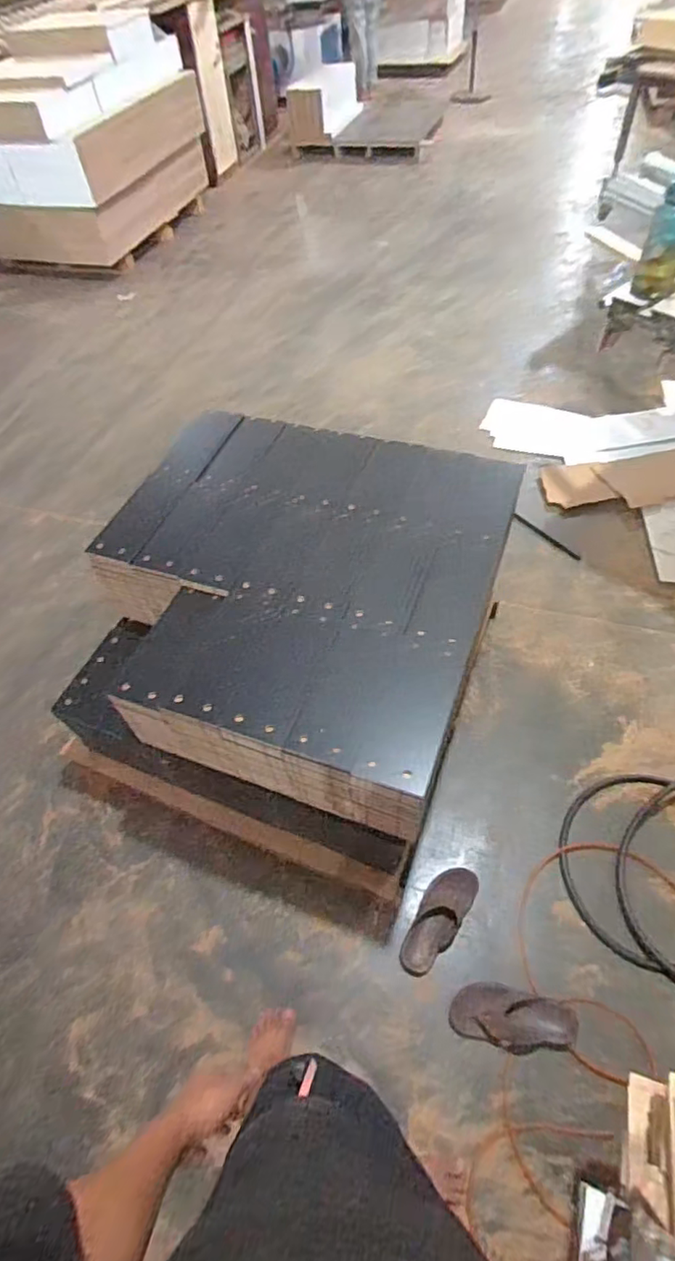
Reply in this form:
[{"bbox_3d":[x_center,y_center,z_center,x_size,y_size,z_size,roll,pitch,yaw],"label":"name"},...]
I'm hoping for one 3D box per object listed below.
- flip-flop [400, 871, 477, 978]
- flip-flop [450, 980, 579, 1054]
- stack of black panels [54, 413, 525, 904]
[{"bbox_3d":[0.238,0.674,1.339,0.100,0.040,0.261,29,62,23],"label":"flip-flop"},{"bbox_3d":[0.377,0.830,1.214,0.254,0.041,0.109,8,56,11],"label":"flip-flop"},{"bbox_3d":[-0.116,0.000,1.515,0.943,0.607,0.914,18,58,17],"label":"stack of black panels"}]

